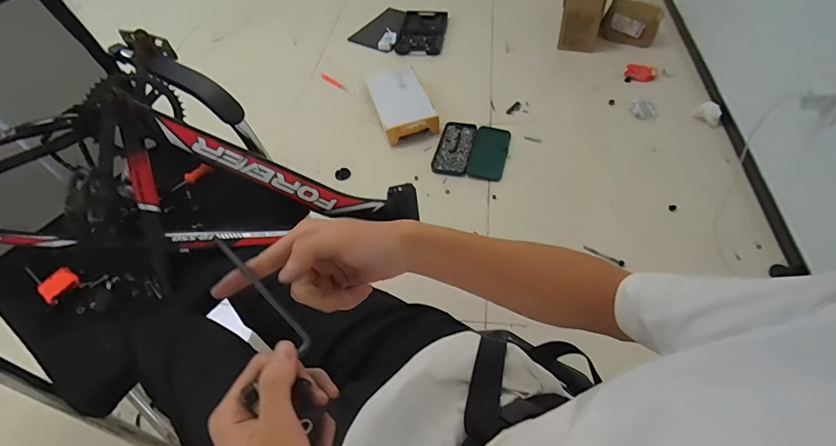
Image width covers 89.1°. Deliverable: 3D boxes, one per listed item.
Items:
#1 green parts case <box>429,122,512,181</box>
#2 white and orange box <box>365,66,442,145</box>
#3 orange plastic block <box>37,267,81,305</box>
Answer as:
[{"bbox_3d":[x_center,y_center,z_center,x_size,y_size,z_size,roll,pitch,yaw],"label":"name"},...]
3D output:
[{"bbox_3d":[0.191,-0.261,1.504,0.248,0.035,0.267,10,56,12],"label":"green parts case"},{"bbox_3d":[-0.059,-0.451,1.606,0.199,0.100,0.308,-16,55,-7],"label":"white and orange box"},{"bbox_3d":[-0.614,0.104,0.723,0.053,0.008,0.055,30,61,25],"label":"orange plastic block"}]

